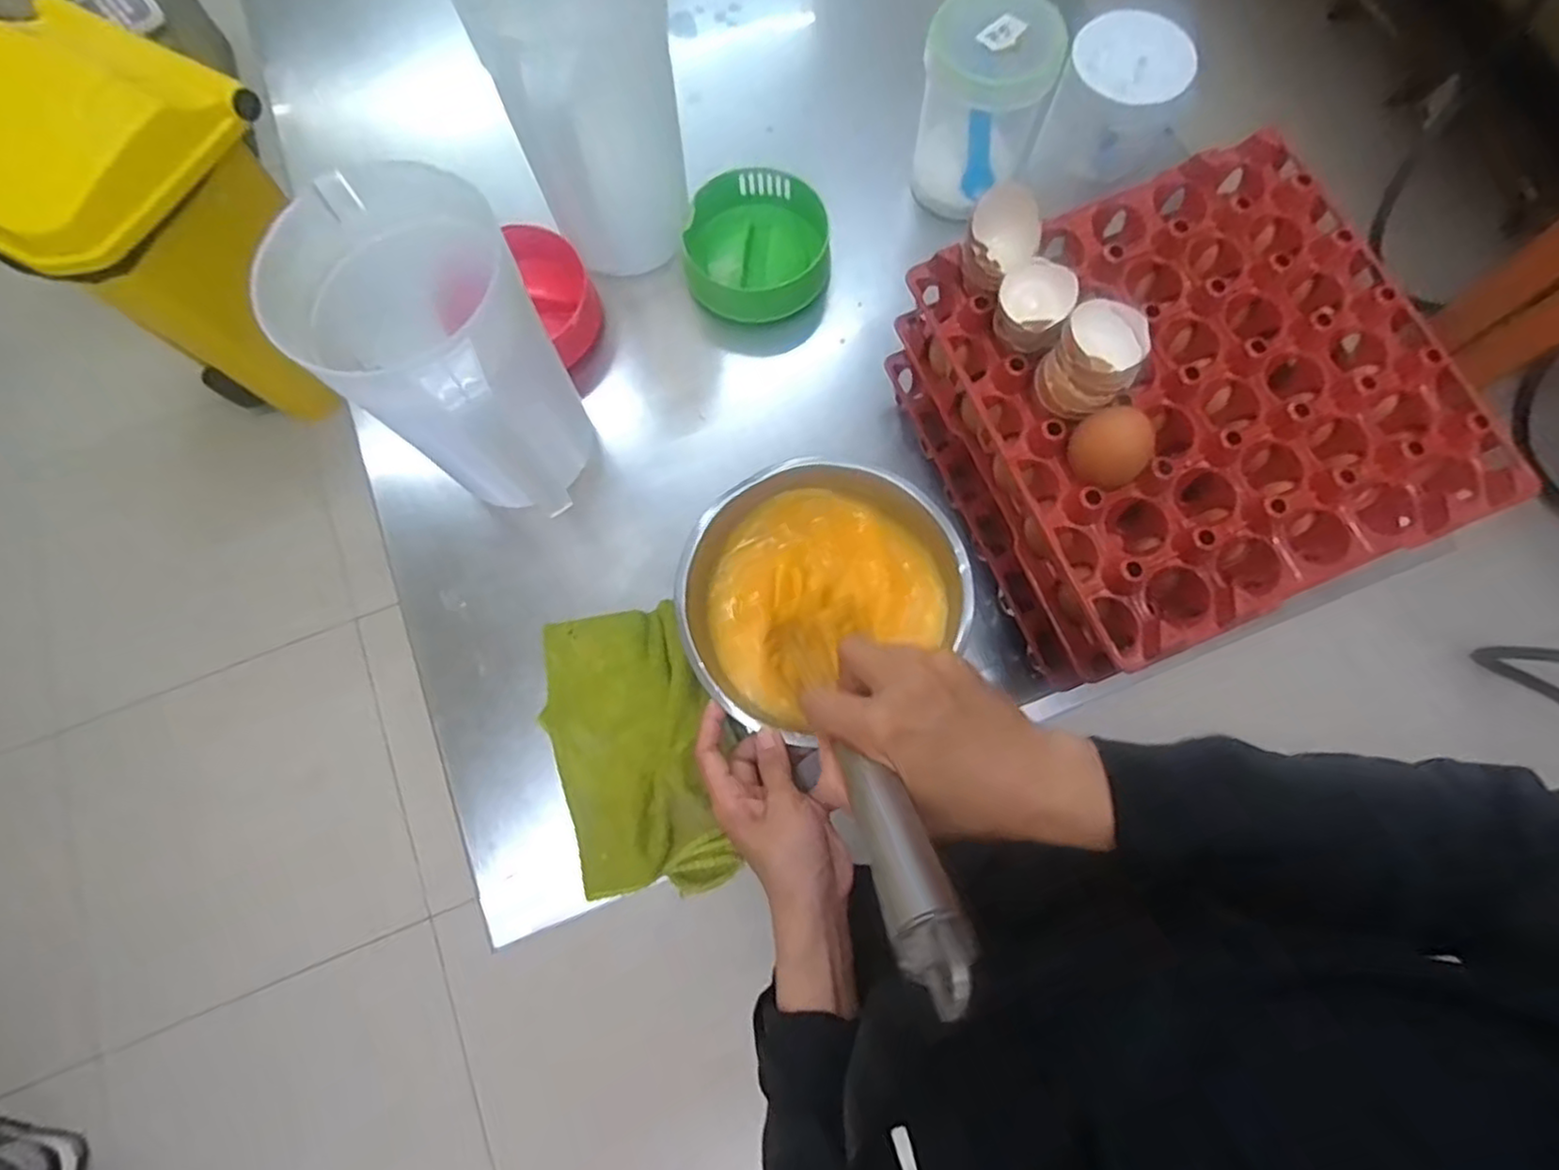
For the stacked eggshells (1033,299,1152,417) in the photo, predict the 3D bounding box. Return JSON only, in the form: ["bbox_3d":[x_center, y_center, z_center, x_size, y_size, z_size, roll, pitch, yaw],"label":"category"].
[{"bbox_3d":[0.183,-0.132,0.407,0.048,0.043,0.057,35,78,9],"label":"stacked eggshells"}]

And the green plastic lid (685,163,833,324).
[{"bbox_3d":[-0.018,-0.289,0.616,0.120,0.052,0.123,0,75,1],"label":"green plastic lid"}]

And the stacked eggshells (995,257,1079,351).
[{"bbox_3d":[0.151,-0.166,0.421,0.041,0.039,0.039,27,77,8],"label":"stacked eggshells"}]

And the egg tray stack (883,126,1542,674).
[{"bbox_3d":[0.267,-0.118,0.487,0.274,0.122,0.281,-23,76,-5],"label":"egg tray stack"}]

